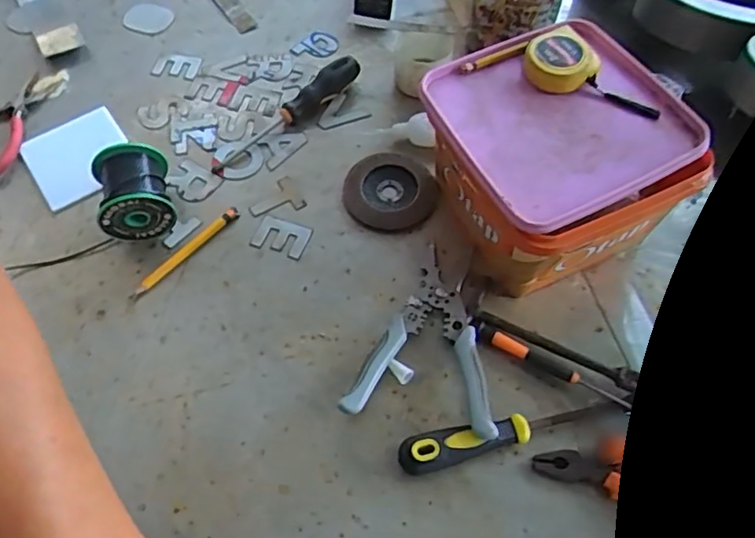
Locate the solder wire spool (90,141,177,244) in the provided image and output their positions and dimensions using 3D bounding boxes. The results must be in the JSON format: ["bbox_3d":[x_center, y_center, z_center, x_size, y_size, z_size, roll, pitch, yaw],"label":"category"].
[{"bbox_3d":[-0.237,-0.076,0.606,0.067,0.069,0.076,-15,62,-10],"label":"solder wire spool"}]

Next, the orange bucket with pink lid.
[{"bbox_3d":[0.157,-0.096,0.575,0.187,0.142,0.193,-23,63,-14],"label":"orange bucket with pink lid"}]

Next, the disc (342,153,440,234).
[{"bbox_3d":[0.013,-0.081,0.644,0.094,0.008,0.091,1,60,-1],"label":"disc"}]

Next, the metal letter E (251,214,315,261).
[{"bbox_3d":[-0.096,-0.031,0.620,0.053,0.004,0.038,17,61,8],"label":"metal letter E"}]

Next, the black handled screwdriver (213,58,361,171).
[{"bbox_3d":[-0.097,-0.169,0.679,0.201,0.029,0.029,-39,68,-21],"label":"black handled screwdriver"}]

